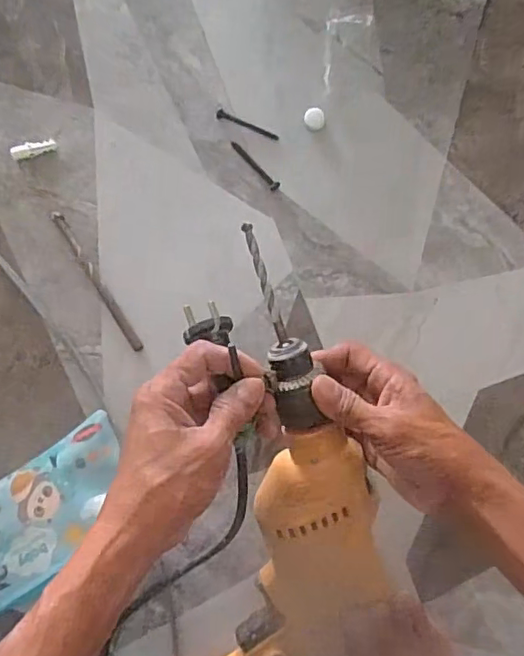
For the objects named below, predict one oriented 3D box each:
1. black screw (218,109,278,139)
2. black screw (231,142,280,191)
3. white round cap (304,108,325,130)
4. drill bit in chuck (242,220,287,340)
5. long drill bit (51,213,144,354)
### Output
[{"bbox_3d":[-0.013,-0.180,0.501,0.059,0.004,0.008,23,86,5],"label":"black screw"},{"bbox_3d":[-0.006,-0.145,0.500,0.008,0.004,0.058,-41,84,-2],"label":"black screw"},{"bbox_3d":[0.047,-0.186,0.501,0.018,0.009,0.018,0,85,3],"label":"white round cap"},{"bbox_3d":[0.002,-0.029,0.376,0.007,0.004,0.084,-18,107,1],"label":"drill bit in chuck"},{"bbox_3d":[-0.145,-0.041,0.494,0.010,0.005,0.142,-32,84,-1],"label":"long drill bit"}]

